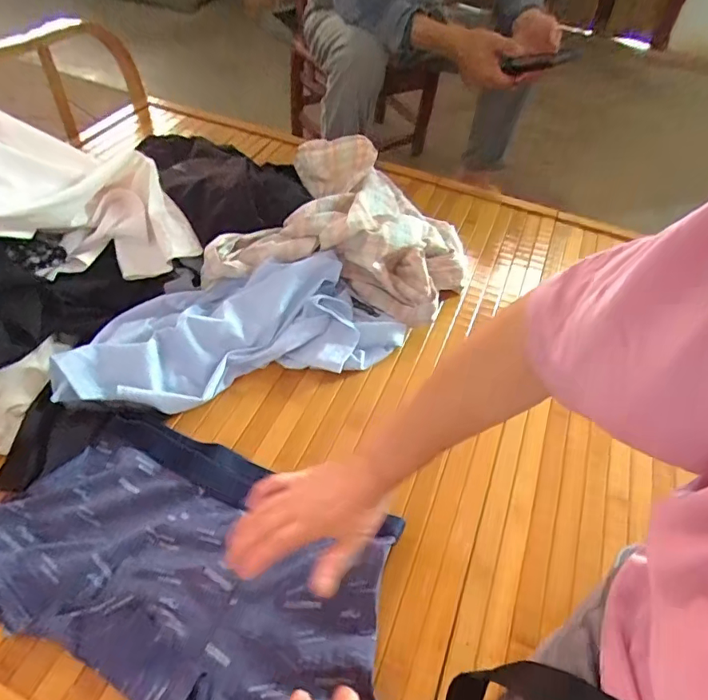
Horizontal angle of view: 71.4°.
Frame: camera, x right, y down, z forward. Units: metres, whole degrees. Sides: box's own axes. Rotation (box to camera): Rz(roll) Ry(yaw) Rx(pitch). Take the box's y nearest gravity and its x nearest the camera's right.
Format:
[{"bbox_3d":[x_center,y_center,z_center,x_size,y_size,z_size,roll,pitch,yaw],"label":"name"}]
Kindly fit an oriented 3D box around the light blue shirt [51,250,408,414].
[{"bbox_3d":[-0.153,-0.028,0.642,0.406,0.074,0.173,-14,52,-13],"label":"light blue shirt"}]

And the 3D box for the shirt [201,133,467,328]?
[{"bbox_3d":[-0.009,-0.194,0.739,0.352,0.143,0.273,4,50,2],"label":"shirt"}]

